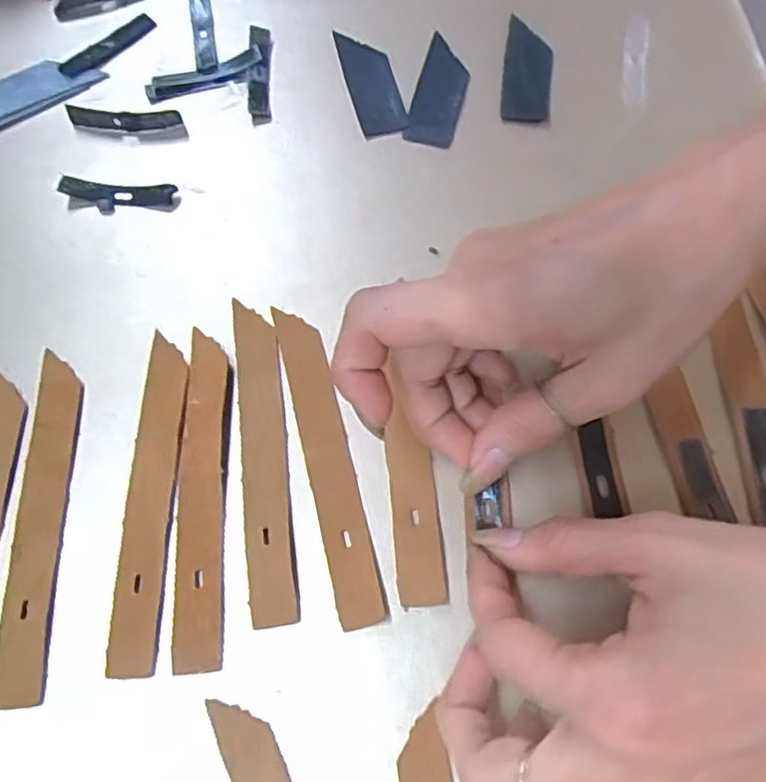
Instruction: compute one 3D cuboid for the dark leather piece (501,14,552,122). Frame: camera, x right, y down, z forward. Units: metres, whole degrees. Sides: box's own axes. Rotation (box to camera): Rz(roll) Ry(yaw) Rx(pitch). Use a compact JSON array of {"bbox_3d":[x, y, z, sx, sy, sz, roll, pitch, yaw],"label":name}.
[{"bbox_3d":[0.070,-0.155,0.321,0.022,0.004,0.063,9,67,3],"label":"dark leather piece"}]

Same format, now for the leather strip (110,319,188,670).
[{"bbox_3d":[-0.085,0.036,0.243,0.016,0.004,0.124,0,67,-1],"label":"leather strip"}]

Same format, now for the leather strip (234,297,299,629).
[{"bbox_3d":[-0.045,0.022,0.249,0.016,0.004,0.124,-6,67,-3],"label":"leather strip"}]

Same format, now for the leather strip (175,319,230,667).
[{"bbox_3d":[-0.067,0.035,0.244,0.017,0.004,0.124,-3,67,-2],"label":"leather strip"}]

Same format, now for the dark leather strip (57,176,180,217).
[{"bbox_3d":[-0.117,-0.087,0.295,0.050,0.007,0.016,3,67,1],"label":"dark leather strip"}]

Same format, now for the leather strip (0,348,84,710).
[{"bbox_3d":[-0.124,0.044,0.241,0.016,0.004,0.125,-2,67,-1],"label":"leather strip"}]

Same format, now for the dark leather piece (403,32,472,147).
[{"bbox_3d":[0.027,-0.143,0.316,0.023,0.004,0.062,14,68,5],"label":"dark leather piece"}]

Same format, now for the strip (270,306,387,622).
[{"bbox_3d":[-0.021,0.023,0.249,0.017,0.004,0.124,-13,68,-6],"label":"strip"}]

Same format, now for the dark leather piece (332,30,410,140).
[{"bbox_3d":[-0.006,-0.149,0.320,0.022,0.004,0.064,-13,68,-6],"label":"dark leather piece"}]

